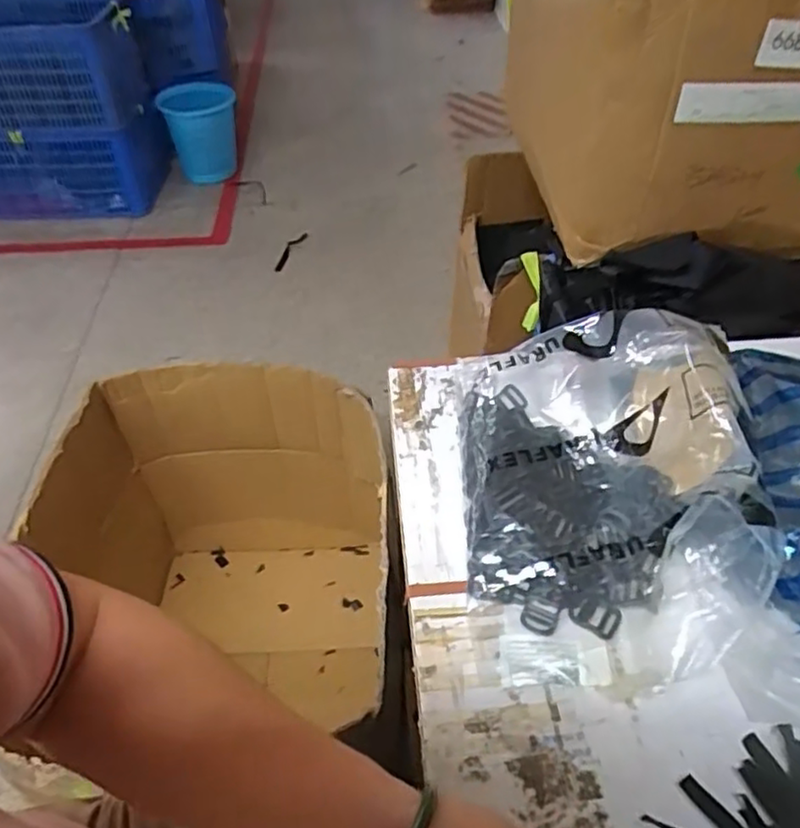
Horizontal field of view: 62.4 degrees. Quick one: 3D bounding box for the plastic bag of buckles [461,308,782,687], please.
[{"bbox_3d":[0.159,0.042,0.515,0.206,0.139,0.293,2,46,2],"label":"plastic bag of buckles"}]

